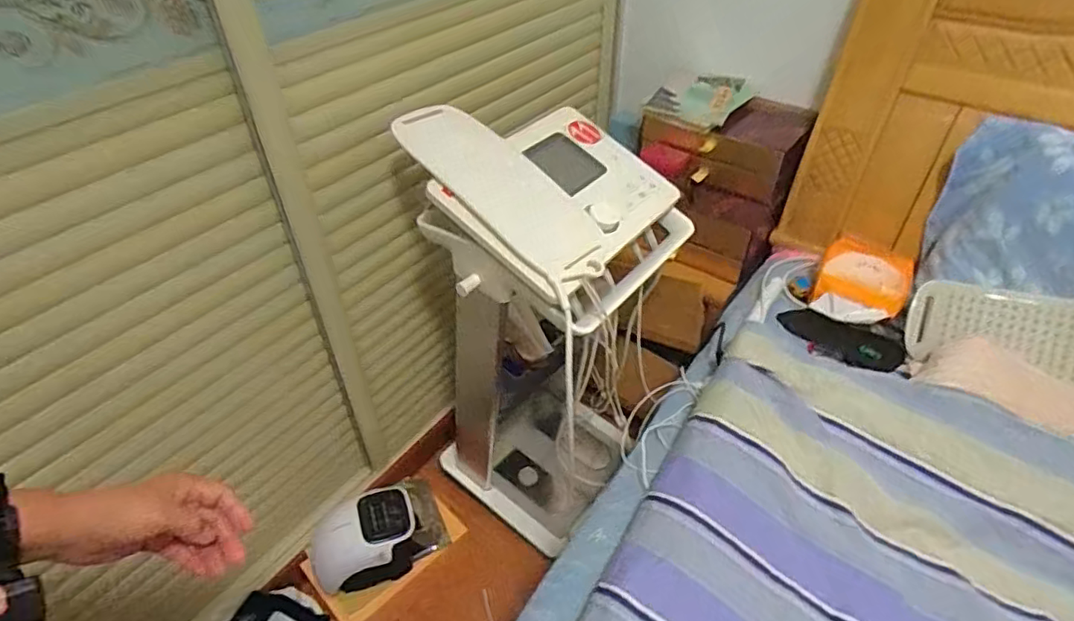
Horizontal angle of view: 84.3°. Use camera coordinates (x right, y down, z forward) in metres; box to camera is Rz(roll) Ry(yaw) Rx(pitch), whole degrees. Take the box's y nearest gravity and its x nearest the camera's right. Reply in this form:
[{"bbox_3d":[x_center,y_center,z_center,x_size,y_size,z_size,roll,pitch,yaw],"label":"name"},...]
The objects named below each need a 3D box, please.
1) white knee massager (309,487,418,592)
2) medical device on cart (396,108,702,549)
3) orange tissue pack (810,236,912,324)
[{"bbox_3d":[-0.334,0.443,1.155,0.198,0.139,0.146,-11,43,-10],"label":"white knee massager"},{"bbox_3d":[0.011,0.063,1.179,0.384,0.845,0.347,27,49,28],"label":"medical device on cart"},{"bbox_3d":[0.618,-0.062,1.126,0.153,0.052,0.237,23,47,24],"label":"orange tissue pack"}]

